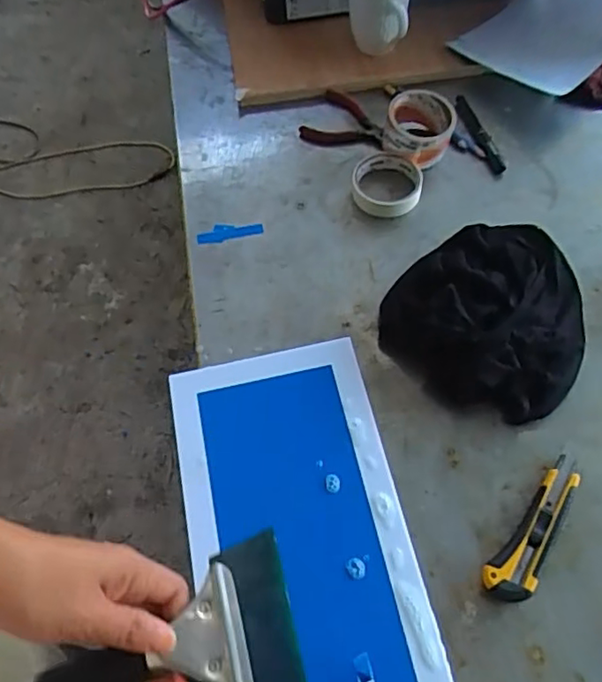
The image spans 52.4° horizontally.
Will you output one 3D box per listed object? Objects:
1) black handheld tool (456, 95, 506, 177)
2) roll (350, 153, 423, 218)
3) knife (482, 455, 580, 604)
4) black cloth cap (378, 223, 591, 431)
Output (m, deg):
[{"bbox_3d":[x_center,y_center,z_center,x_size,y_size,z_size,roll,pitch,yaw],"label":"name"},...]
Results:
[{"bbox_3d":[0.235,-0.274,0.809,0.023,0.015,0.136,-18,61,-7],"label":"black handheld tool"},{"bbox_3d":[0.107,-0.195,0.766,0.087,0.027,0.080,-1,61,2],"label":"roll"},{"bbox_3d":[0.216,0.173,0.556,0.039,0.018,0.143,35,68,20],"label":"knife"},{"bbox_3d":[0.213,-0.040,0.660,0.208,0.055,0.236,32,67,19],"label":"black cloth cap"}]

